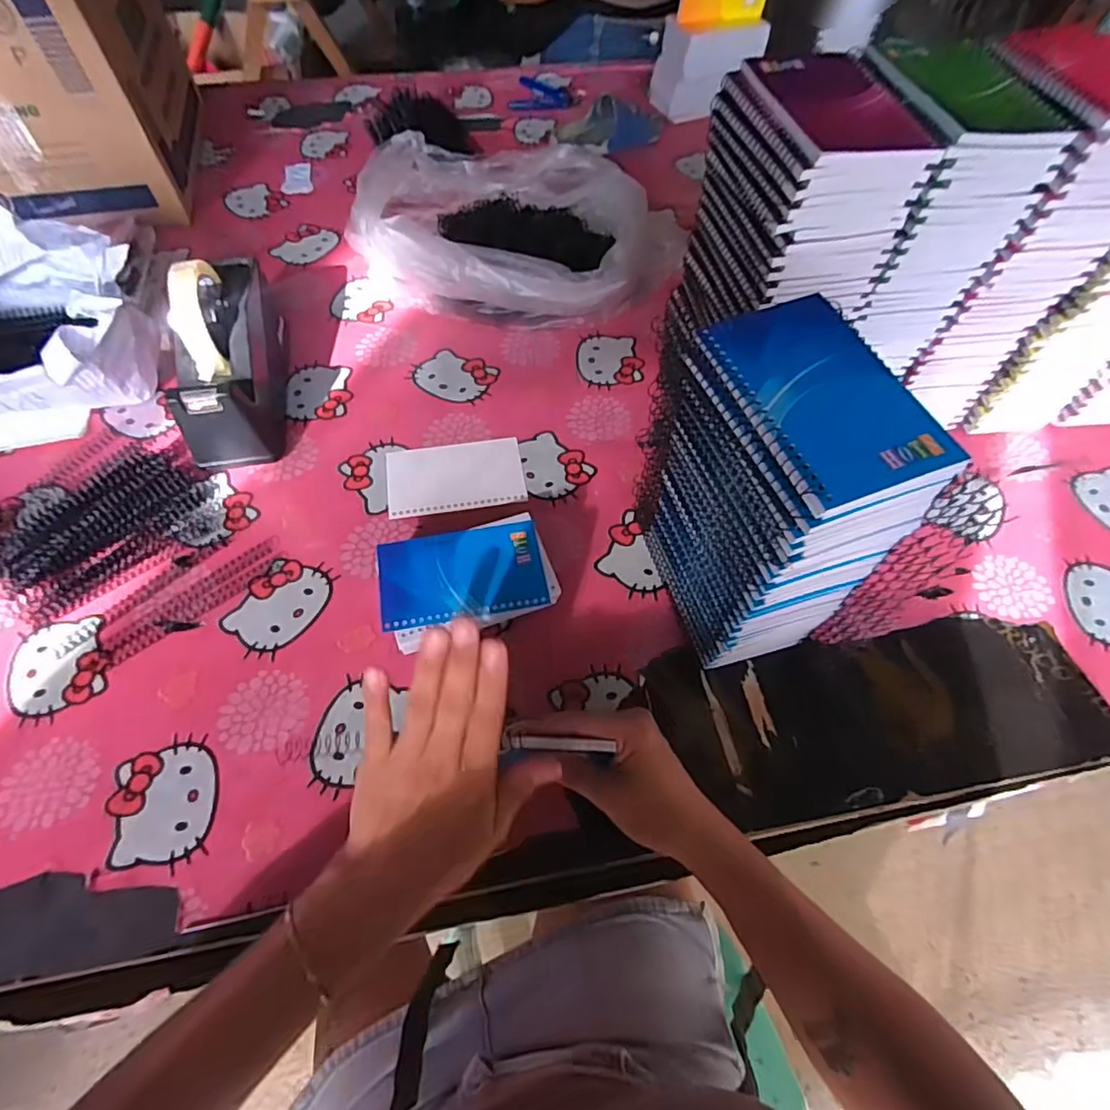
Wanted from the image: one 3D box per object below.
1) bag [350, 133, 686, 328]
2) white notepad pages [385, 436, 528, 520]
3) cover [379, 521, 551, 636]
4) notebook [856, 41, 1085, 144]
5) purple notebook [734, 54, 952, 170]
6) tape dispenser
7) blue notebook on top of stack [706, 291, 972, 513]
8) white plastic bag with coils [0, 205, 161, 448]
[{"bbox_3d":[-0.052,-0.369,0.677,0.316,0.096,0.279,-4,60,-4],"label":"bag"},{"bbox_3d":[-0.095,-0.075,0.557,0.128,0.005,0.078,-8,62,-6],"label":"white notepad pages"},{"bbox_3d":[-0.074,0.015,0.463,0.127,0.007,0.078,-9,60,-7],"label":"cover"},{"bbox_3d":[0.266,-0.308,0.383,0.094,0.016,0.131,-10,61,-7],"label":"notebook"},{"bbox_3d":[0.177,-0.284,0.366,0.097,0.009,0.123,-9,60,-7],"label":"purple notebook"},{"bbox_3d":[-0.311,-0.191,0.552,0.074,0.123,0.199,-9,60,-7],"label":"tape dispenser"},{"bbox_3d":[0.141,-0.084,0.302,0.088,0.008,0.130,-13,61,-9],"label":"blue notebook on top of stack"},{"bbox_3d":[-0.503,-0.221,0.553,0.212,0.126,0.168,-1,60,-2],"label":"white plastic bag with coils"}]

